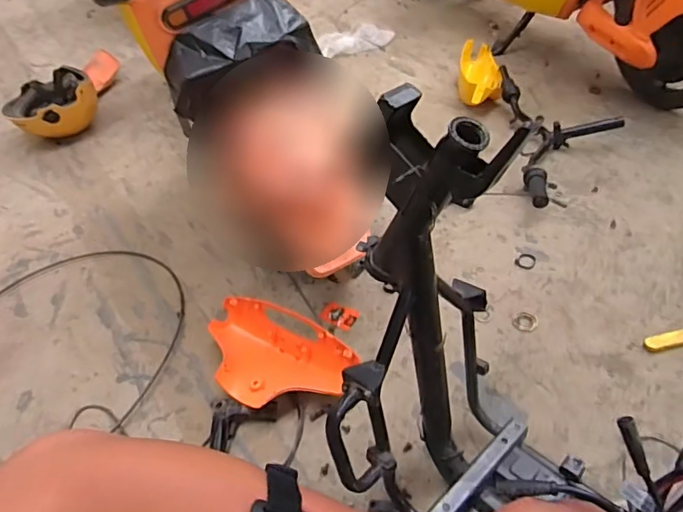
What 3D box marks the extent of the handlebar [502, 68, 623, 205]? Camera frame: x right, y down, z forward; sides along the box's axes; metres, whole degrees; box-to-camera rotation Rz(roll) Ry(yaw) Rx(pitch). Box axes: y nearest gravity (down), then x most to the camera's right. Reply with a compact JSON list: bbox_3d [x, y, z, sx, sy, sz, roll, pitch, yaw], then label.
[{"bbox_3d":[0.591,-0.331,1.419,0.264,0.091,0.610,-1,44,5],"label":"handlebar"}]

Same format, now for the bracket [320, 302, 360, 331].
[{"bbox_3d":[-0.003,0.122,1.076,0.074,0.009,0.049,21,50,25],"label":"bracket"}]

